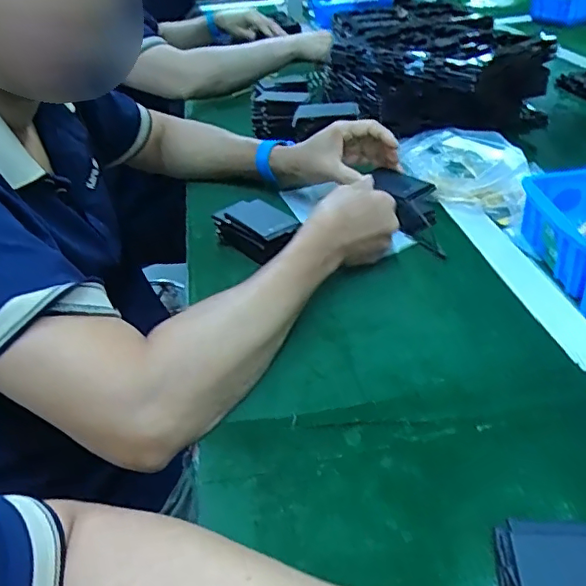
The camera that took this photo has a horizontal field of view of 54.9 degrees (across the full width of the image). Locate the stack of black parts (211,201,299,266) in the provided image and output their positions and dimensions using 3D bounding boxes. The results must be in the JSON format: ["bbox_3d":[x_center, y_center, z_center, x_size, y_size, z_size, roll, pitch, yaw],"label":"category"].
[{"bbox_3d":[-0.039,-0.065,0.597,0.094,0.035,0.055,26,46,35],"label":"stack of black parts"}]

